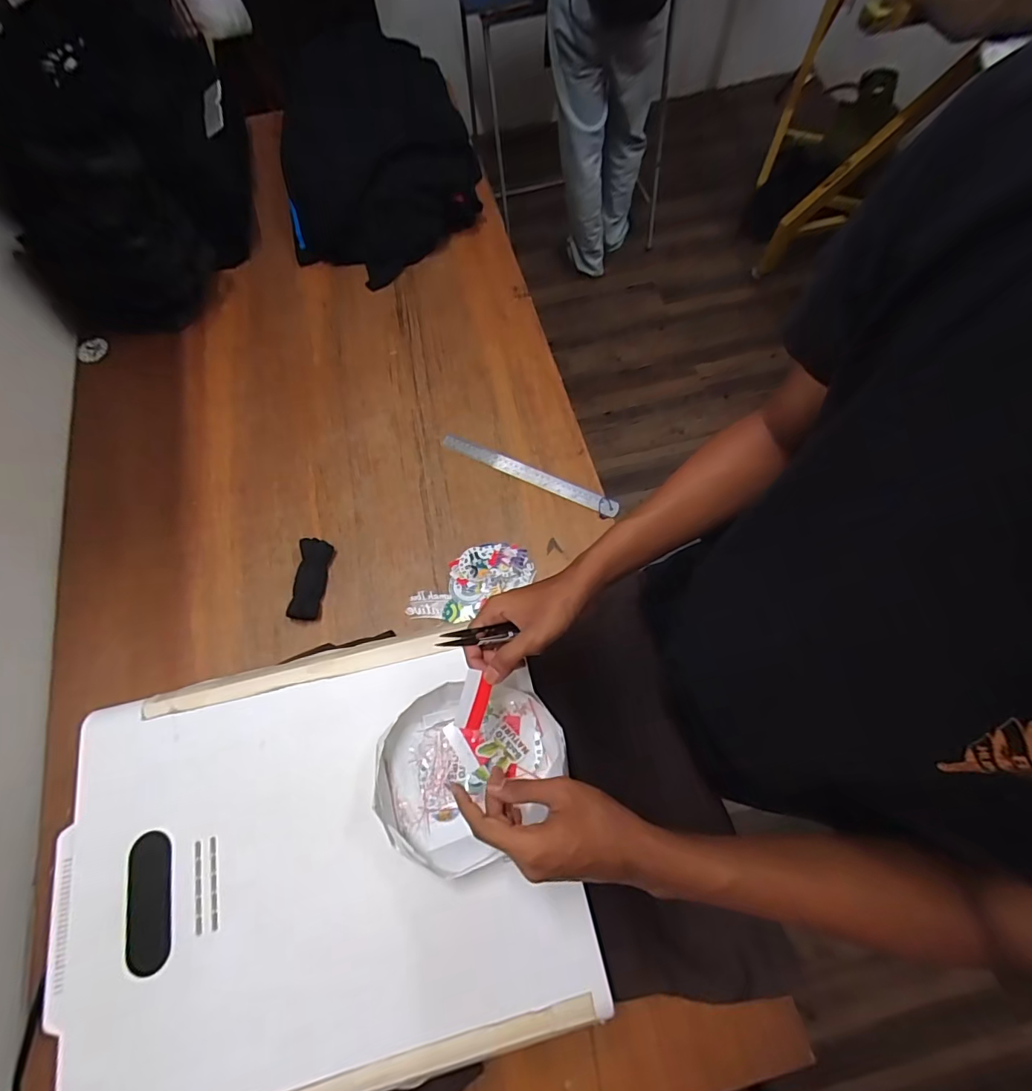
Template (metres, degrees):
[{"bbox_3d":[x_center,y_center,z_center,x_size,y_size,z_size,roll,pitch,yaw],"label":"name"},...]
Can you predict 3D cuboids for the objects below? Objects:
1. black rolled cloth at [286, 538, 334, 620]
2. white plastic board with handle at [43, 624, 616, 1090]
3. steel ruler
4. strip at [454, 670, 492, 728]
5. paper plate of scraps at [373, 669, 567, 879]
[{"bbox_3d":[-0.323,0.052,0.790,0.045,0.027,0.126,6,70,4],"label":"black rolled cloth"},{"bbox_3d":[-0.205,0.313,0.519,0.499,0.026,0.396,-13,70,-5],"label":"white plastic board with handle"},{"bbox_3d":[0.023,-0.122,0.870,0.325,0.008,0.034,23,76,9],"label":"steel ruler"},{"bbox_3d":[-0.040,0.145,0.471,0.025,0.006,0.051,15,82,5],"label":"strip"},{"bbox_3d":[-0.047,0.226,0.521,0.187,0.052,0.164,-22,71,-8],"label":"paper plate of scraps"}]

